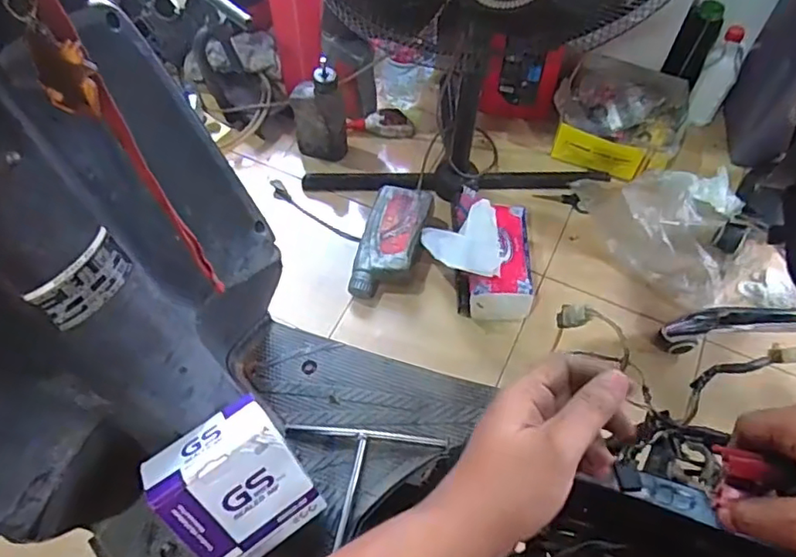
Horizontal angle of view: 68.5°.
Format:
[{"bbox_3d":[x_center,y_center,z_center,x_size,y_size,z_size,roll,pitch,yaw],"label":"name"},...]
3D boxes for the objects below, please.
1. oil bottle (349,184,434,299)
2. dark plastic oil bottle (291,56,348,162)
[{"bbox_3d":[-0.011,-0.065,1.083,0.109,0.081,0.217,15,60,8],"label":"oil bottle"},{"bbox_3d":[-0.159,-0.332,1.166,0.102,0.213,0.066,15,61,8],"label":"dark plastic oil bottle"}]

